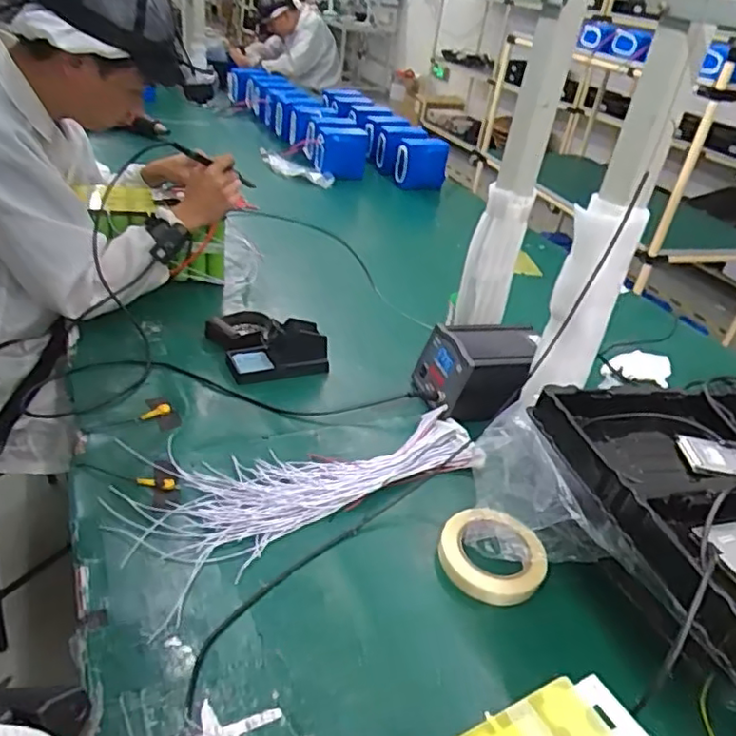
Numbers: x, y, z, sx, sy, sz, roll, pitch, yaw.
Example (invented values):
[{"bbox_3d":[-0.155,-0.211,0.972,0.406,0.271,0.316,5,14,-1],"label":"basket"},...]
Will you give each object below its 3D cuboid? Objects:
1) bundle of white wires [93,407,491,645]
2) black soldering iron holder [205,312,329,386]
[{"bbox_3d":[-0.072,0.132,0.771,0.462,0.022,0.191,-18,41,-35],"label":"bundle of white wires"},{"bbox_3d":[-0.173,-0.055,1.019,0.149,0.068,0.187,-14,39,-30],"label":"black soldering iron holder"}]

